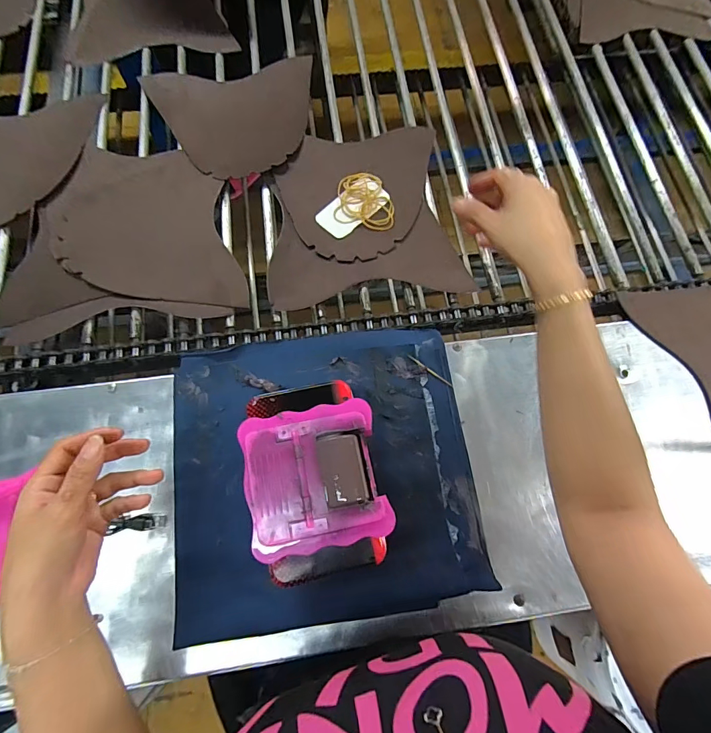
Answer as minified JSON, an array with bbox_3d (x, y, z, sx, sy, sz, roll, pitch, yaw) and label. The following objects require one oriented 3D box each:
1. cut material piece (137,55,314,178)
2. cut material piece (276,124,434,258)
[{"bbox_3d":[-0.176,-0.368,0.618,0.239,0.007,0.217,-10,69,-6],"label":"cut material piece"},{"bbox_3d":[0.013,-0.244,0.580,0.222,0.008,0.204,-9,72,-7],"label":"cut material piece"}]

